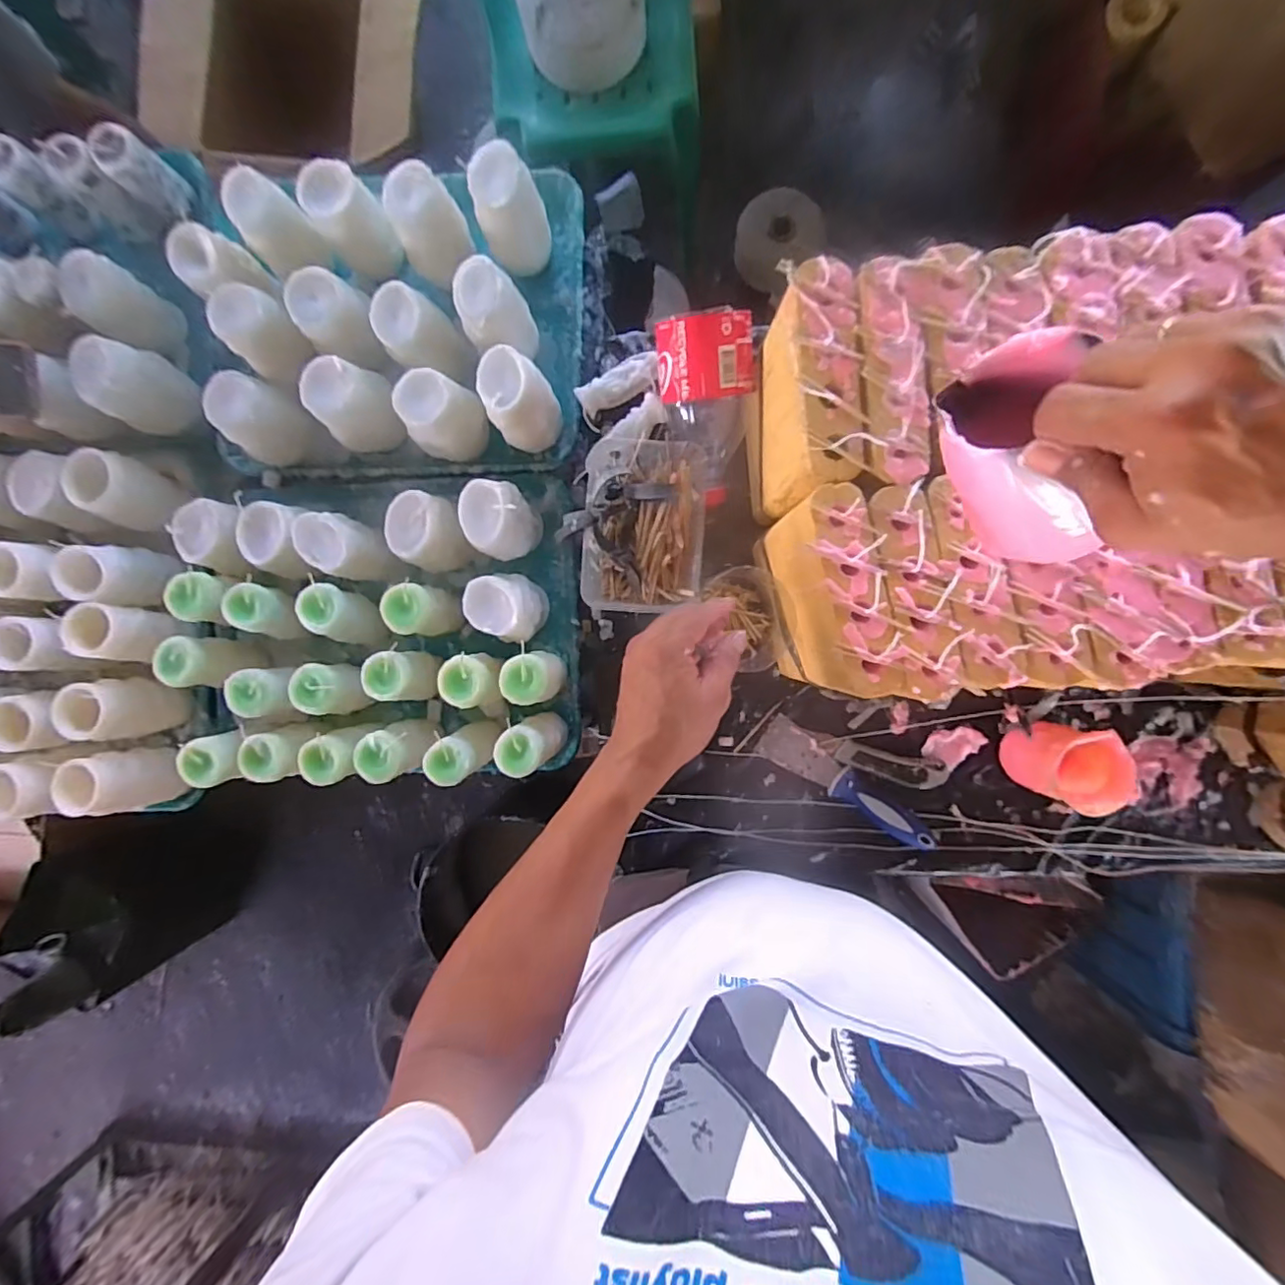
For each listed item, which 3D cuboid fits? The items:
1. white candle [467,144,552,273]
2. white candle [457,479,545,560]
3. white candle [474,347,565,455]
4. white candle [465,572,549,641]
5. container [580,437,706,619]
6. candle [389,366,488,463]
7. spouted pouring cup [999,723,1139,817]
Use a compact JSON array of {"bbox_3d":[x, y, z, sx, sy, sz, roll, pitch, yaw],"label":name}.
[{"bbox_3d":[-0.138,-0.462,0.615,0.068,0.098,0.083,-12,90,3],"label":"white candle"},{"bbox_3d":[-0.157,-0.133,0.627,0.066,0.091,0.083,-8,90,3],"label":"white candle"},{"bbox_3d":[-0.127,-0.257,0.614,0.074,0.111,0.084,-31,89,3],"label":"white candle"},{"bbox_3d":[-0.149,-0.042,0.633,0.071,0.098,0.067,0,91,3],"label":"white candle"},{"bbox_3d":[0.001,-0.119,0.580,0.120,0.056,0.179,2,91,3],"label":"container"},{"bbox_3d":[-0.217,-0.244,0.626,0.072,0.106,0.079,39,92,2],"label":"candle"},{"bbox_3d":[0.430,0.124,0.574,0.079,0.092,0.079,0,91,3],"label":"spouted pouring cup"}]

